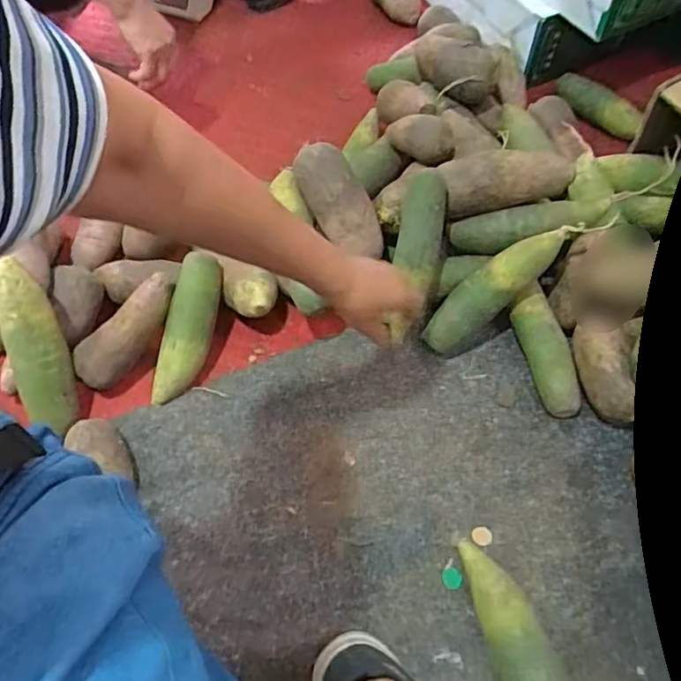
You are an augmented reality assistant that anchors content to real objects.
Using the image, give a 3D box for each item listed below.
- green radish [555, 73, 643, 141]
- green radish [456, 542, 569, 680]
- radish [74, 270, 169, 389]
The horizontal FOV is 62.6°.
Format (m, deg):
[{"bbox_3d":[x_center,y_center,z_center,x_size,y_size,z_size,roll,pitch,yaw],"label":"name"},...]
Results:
[{"bbox_3d":[0.410,-0.377,0.894,0.060,0.043,0.179,-25,60,-12],"label":"green radish"},{"bbox_3d":[0.172,0.298,0.507,0.059,0.055,0.230,-21,59,-10],"label":"green radish"},{"bbox_3d":[-0.262,-0.011,0.684,0.046,0.050,0.157,37,88,23],"label":"radish"}]

